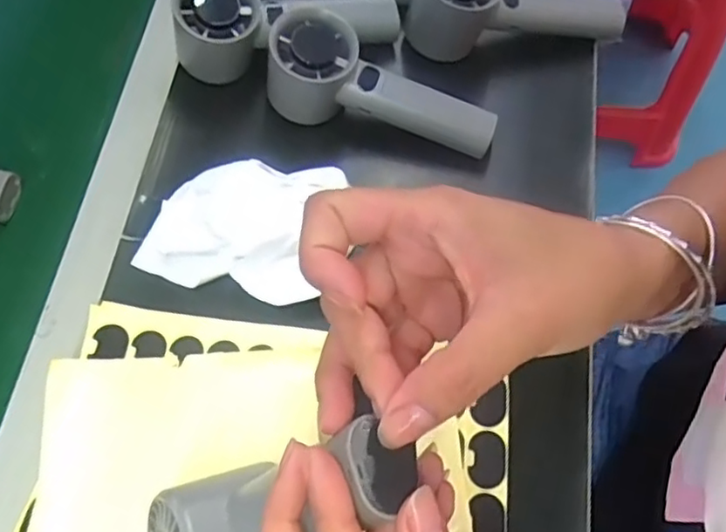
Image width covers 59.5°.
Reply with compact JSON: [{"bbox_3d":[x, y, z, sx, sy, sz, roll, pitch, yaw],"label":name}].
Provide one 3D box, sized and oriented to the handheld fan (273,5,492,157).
[{"bbox_3d":[0.012,-0.113,0.422,0.153,0.061,0.053,20,69,8],"label":"handheld fan"}]

